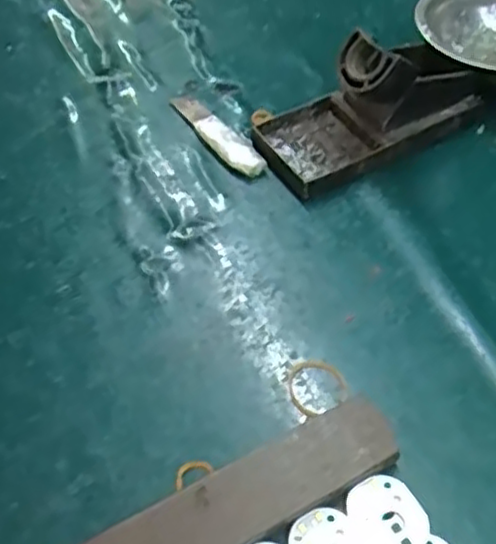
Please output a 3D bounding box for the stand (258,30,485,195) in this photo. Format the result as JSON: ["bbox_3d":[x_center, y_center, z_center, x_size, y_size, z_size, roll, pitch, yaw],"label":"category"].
[{"bbox_3d":[0.081,-0.120,0.472,0.151,0.063,0.073,-25,54,-16],"label":"stand"}]

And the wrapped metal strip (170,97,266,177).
[{"bbox_3d":[-0.023,-0.100,0.501,0.023,0.007,0.107,-28,55,-18],"label":"wrapped metal strip"}]

